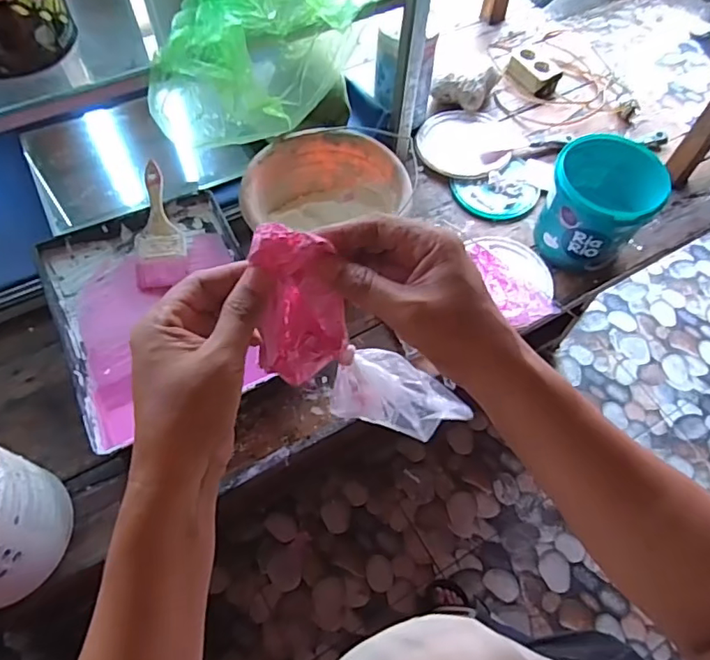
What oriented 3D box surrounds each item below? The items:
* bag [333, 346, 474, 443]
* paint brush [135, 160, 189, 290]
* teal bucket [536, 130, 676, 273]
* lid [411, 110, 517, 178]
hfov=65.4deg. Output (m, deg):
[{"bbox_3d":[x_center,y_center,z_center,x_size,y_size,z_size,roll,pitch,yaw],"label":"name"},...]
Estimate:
[{"bbox_3d":[0.037,0.047,0.428,0.104,0.065,0.058,11,63,3],"label":"bag"},{"bbox_3d":[-0.302,-0.162,0.848,0.076,0.024,0.198,-7,80,-5],"label":"paint brush"},{"bbox_3d":[0.383,-0.196,0.885,0.153,0.157,0.158,1,62,-2],"label":"teal bucket"},{"bbox_3d":[0.208,-0.354,1.052,0.180,0.013,0.158,3,62,-1],"label":"lid"}]

